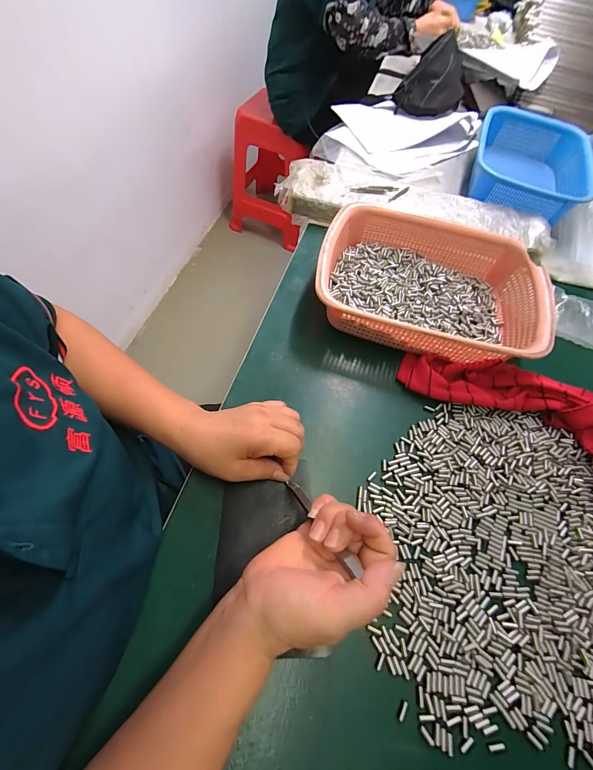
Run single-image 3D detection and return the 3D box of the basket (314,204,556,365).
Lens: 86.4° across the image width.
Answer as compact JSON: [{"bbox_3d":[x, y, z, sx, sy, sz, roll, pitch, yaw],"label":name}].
[{"bbox_3d":[0.180,-0.136,0.441,0.288,0.074,0.212,16,63,6],"label":"basket"}]

